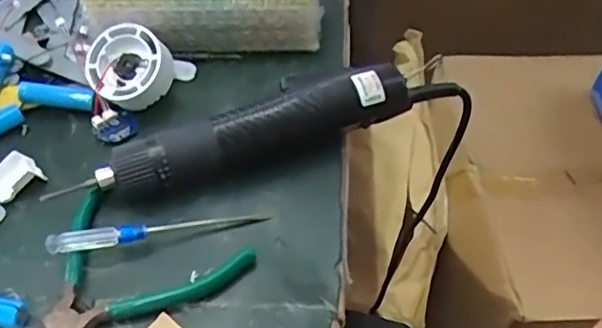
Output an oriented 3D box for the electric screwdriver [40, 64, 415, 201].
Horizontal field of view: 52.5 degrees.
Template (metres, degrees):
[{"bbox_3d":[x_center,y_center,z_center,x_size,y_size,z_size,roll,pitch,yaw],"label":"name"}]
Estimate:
[{"bbox_3d":[-0.033,-0.015,0.381,0.217,0.046,0.032,-19,56,-17],"label":"electric screwdriver"}]

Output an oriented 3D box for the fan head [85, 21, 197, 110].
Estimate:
[{"bbox_3d":[-0.116,-0.065,0.431,0.058,0.046,0.054,28,86,13],"label":"fan head"}]

